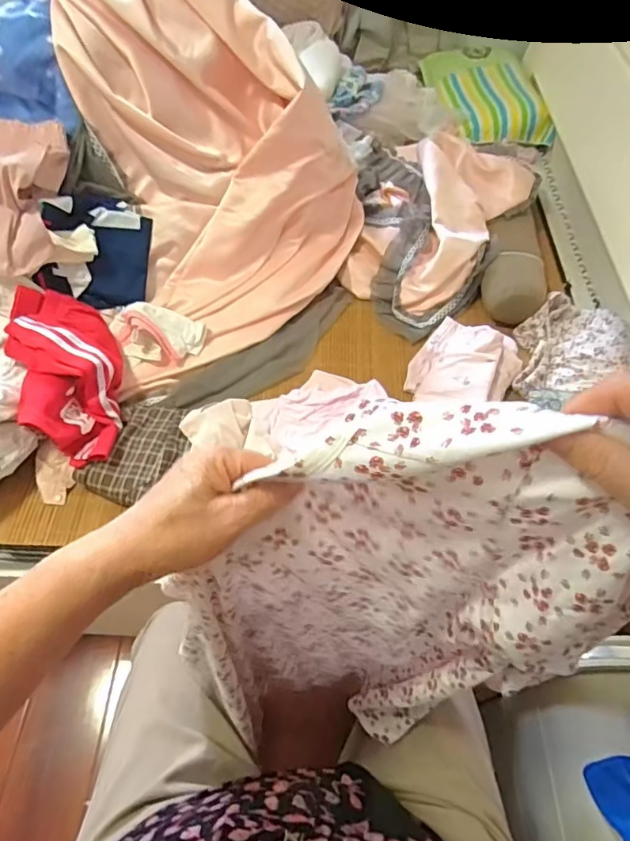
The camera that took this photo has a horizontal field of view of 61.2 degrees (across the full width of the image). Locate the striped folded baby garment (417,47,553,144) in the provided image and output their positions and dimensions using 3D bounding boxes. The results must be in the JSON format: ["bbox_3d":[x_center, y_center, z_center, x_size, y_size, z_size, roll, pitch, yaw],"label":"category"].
[{"bbox_3d":[0.445,-0.865,1.406,0.246,0.066,0.410,-6,57,-5],"label":"striped folded baby garment"}]

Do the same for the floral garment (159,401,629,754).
[{"bbox_3d":[0.040,0.150,0.416,0.274,0.448,0.117,-1,57,-2],"label":"floral garment"}]

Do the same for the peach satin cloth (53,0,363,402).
[{"bbox_3d":[-0.192,-0.440,0.902,0.540,0.441,0.427,-35,64,-22],"label":"peach satin cloth"}]

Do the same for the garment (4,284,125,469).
[{"bbox_3d":[-0.371,-0.065,0.805,0.142,0.130,0.268,-13,58,-10],"label":"garment"}]

